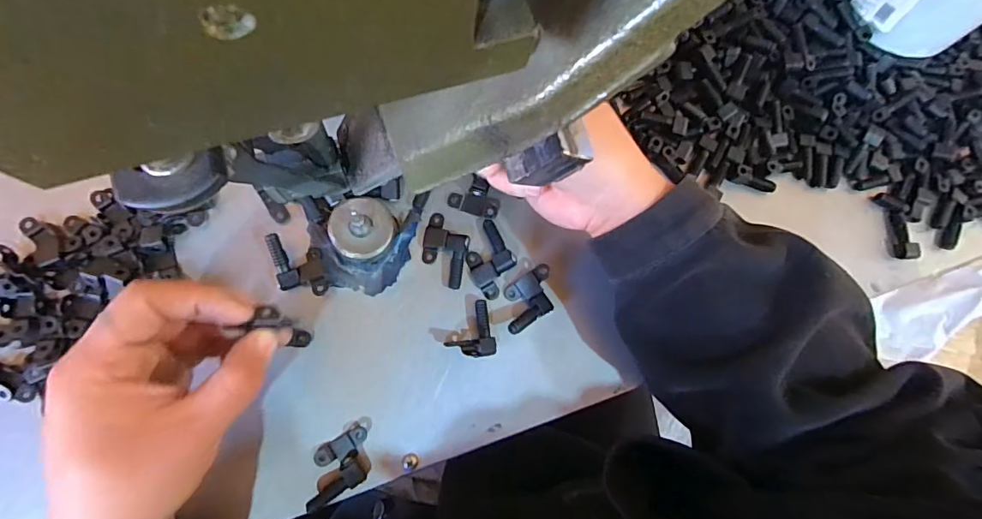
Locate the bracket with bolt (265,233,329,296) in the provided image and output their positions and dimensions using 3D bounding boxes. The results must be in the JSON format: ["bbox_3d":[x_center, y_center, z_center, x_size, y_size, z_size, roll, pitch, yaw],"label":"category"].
[{"bbox_3d":[-0.121,0.004,0.307,0.027,0.015,0.044,-20,83,-11],"label":"bracket with bolt"}]

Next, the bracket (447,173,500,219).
[{"bbox_3d":[-0.009,-0.043,0.330,0.034,0.007,0.024,20,78,-4],"label":"bracket"}]

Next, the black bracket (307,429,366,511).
[{"bbox_3d":[-0.092,0.125,0.292,0.043,0.015,0.030,-24,84,-12],"label":"black bracket"}]

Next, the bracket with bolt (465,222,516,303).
[{"bbox_3d":[-0.001,0.000,0.323,0.029,0.013,0.046,-30,85,-12],"label":"bracket with bolt"}]

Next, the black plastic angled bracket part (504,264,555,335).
[{"bbox_3d":[0.024,0.026,0.319,0.041,0.017,0.030,-28,85,-12],"label":"black plastic angled bracket part"}]

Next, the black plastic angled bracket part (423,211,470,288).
[{"bbox_3d":[-0.031,-0.006,0.321,0.029,0.008,0.046,11,78,-6],"label":"black plastic angled bracket part"}]

